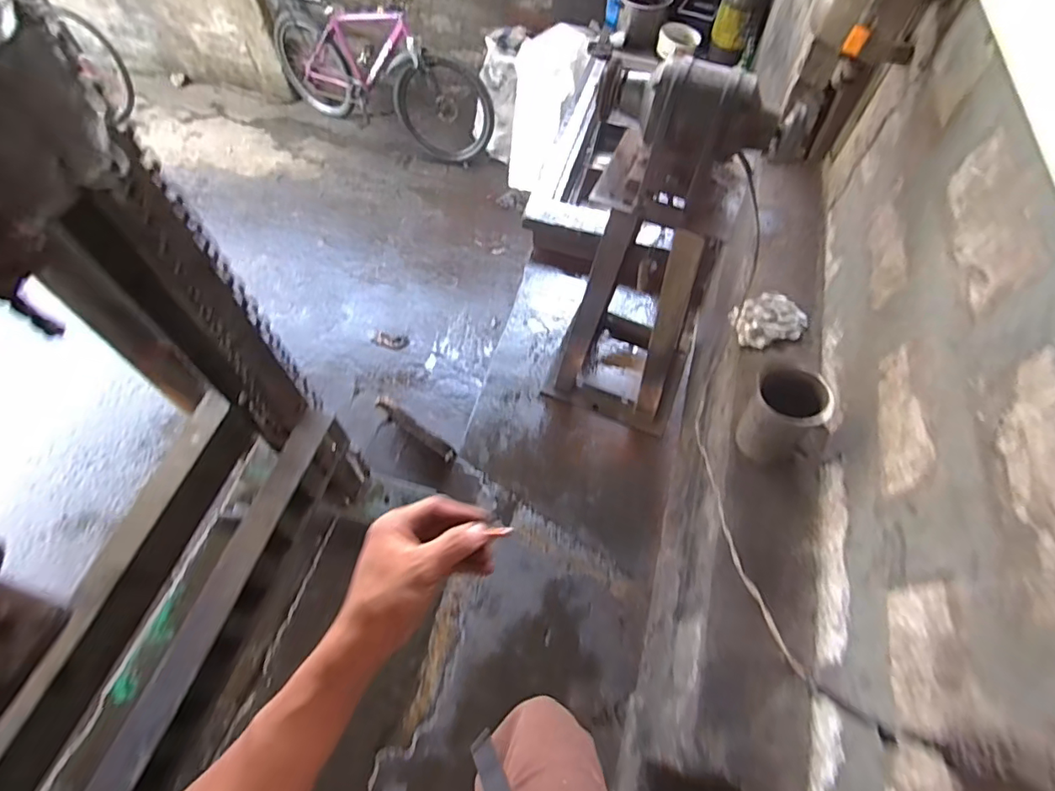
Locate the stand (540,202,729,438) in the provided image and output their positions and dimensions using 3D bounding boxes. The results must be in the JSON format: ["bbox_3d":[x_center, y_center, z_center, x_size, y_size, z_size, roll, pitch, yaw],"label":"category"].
[{"bbox_3d":[0.362,-0.296,1.519,0.377,0.777,0.466,21,62,10],"label":"stand"}]

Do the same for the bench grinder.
[{"bbox_3d":[0.323,-0.504,1.062,0.392,0.264,0.150,23,62,11],"label":"bench grinder"}]

